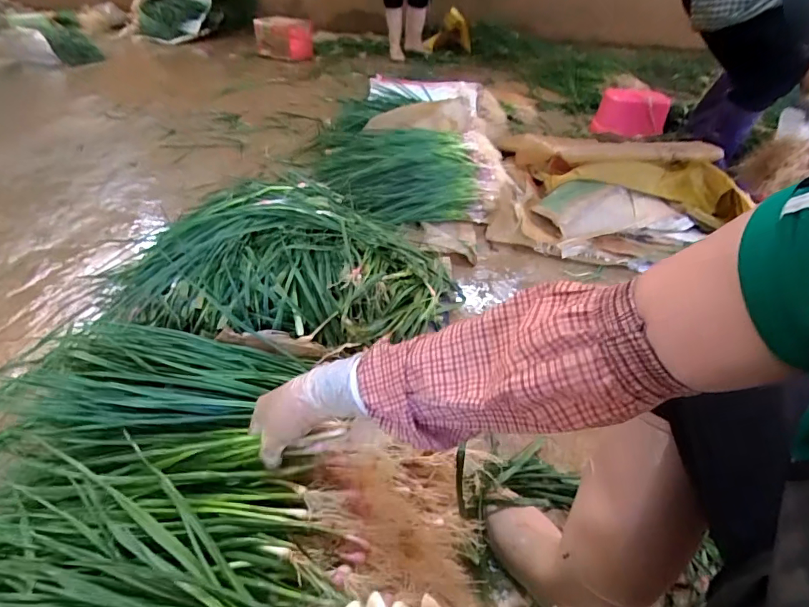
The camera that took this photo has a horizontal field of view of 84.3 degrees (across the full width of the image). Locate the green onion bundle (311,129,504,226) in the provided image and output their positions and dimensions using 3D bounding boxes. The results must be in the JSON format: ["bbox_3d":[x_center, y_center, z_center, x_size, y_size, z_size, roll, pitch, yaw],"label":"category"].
[{"bbox_3d":[0.005,-0.421,1.430,0.575,0.179,0.304,-3,41,-5],"label":"green onion bundle"}]

